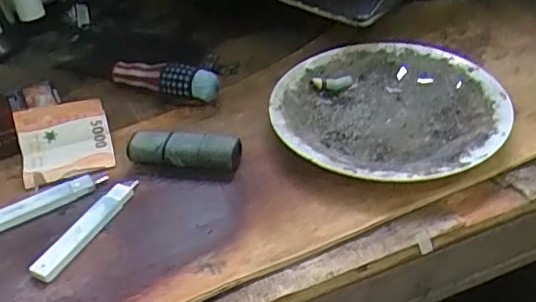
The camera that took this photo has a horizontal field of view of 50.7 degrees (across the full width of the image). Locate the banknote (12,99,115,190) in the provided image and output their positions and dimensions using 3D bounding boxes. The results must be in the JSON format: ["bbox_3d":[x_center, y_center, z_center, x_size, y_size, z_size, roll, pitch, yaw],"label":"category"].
[{"bbox_3d":[-0.154,-0.008,0.425,0.065,0.030,0.060,-15,41,-10],"label":"banknote"}]

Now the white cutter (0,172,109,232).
[{"bbox_3d":[-0.155,0.035,0.387,0.094,0.014,0.017,-26,44,-21],"label":"white cutter"}]

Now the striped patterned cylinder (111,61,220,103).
[{"bbox_3d":[-0.090,-0.063,0.481,0.095,0.028,0.026,13,44,24],"label":"striped patterned cylinder"}]

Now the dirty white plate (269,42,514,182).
[{"bbox_3d":[0.091,-0.034,0.435,0.169,0.016,0.170,5,42,13],"label":"dirty white plate"}]

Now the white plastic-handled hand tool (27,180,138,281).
[{"bbox_3d":[-0.117,0.048,0.368,0.015,0.011,0.090,14,45,22],"label":"white plastic-handled hand tool"}]

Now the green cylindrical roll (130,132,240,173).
[{"bbox_3d":[-0.059,-0.001,0.407,0.077,0.018,0.025,5,42,13],"label":"green cylindrical roll"}]

